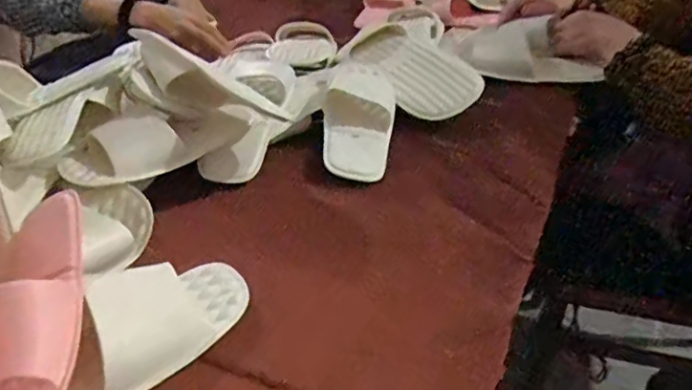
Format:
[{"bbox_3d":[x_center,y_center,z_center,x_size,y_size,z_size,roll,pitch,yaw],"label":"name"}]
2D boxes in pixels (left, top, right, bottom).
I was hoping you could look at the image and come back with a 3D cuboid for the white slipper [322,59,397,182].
[{"bbox_3d":[0.012,-0.103,0.778,0.106,0.058,0.226,0,35,5],"label":"white slipper"}]

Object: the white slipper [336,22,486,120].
[{"bbox_3d":[0.098,-0.180,0.868,0.113,0.047,0.240,-36,52,-12],"label":"white slipper"}]

